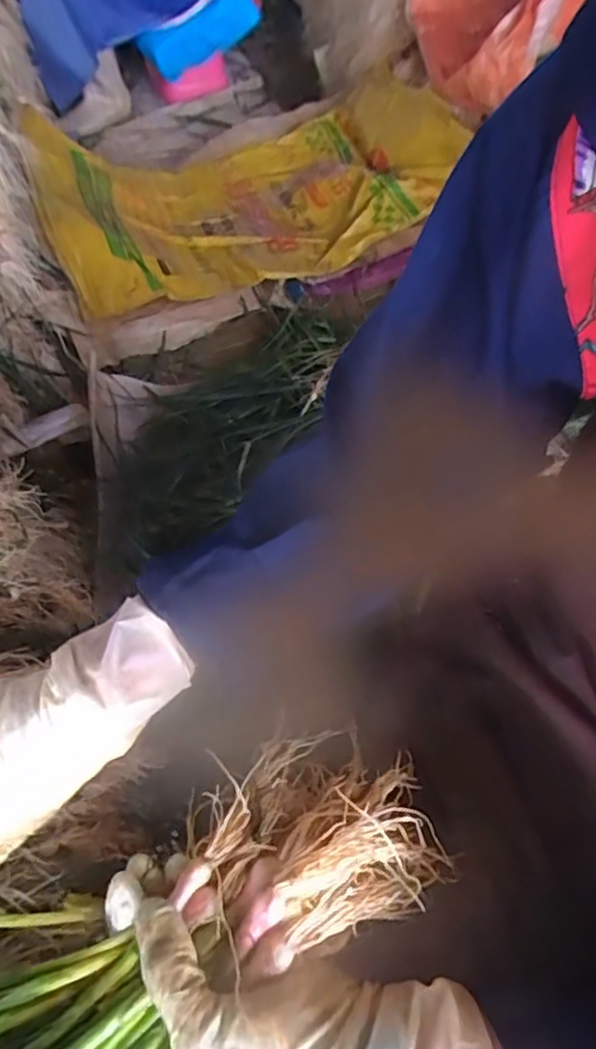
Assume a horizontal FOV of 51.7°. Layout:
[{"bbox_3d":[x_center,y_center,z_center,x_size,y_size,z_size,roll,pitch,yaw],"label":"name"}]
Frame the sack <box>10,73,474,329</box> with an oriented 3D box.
[{"bbox_3d":[-0.115,-0.783,1.321,0.903,0.248,0.613,-23,60,-15],"label":"sack"}]

